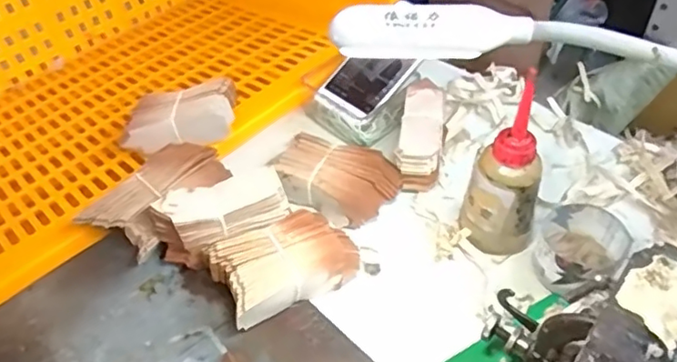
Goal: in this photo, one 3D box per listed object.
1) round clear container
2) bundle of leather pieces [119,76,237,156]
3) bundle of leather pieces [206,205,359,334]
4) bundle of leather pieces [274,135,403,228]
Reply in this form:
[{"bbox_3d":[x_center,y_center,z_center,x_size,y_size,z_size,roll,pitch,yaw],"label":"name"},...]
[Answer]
[{"bbox_3d":[0.205,0.060,0.510,0.071,0.042,0.079,31,57,28],"label":"round clear container"},{"bbox_3d":[-0.166,-0.067,0.616,0.120,0.031,0.062,-14,48,-8],"label":"bundle of leather pieces"},{"bbox_3d":[-0.046,0.074,0.517,0.116,0.049,0.069,-23,50,-15],"label":"bundle of leather pieces"},{"bbox_3d":[-0.004,-0.002,0.577,0.115,0.036,0.073,21,53,22],"label":"bundle of leather pieces"}]

